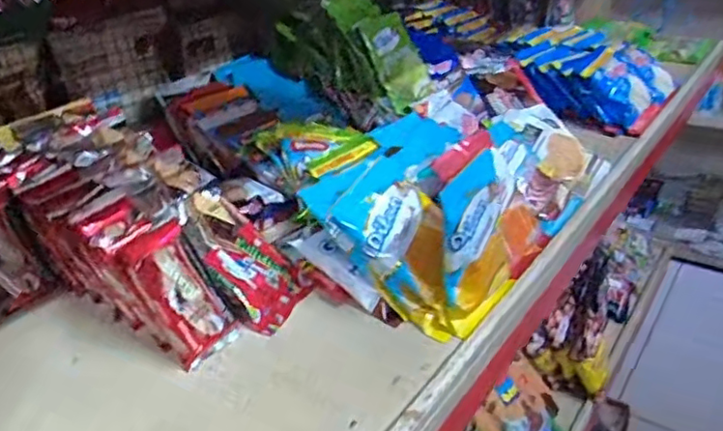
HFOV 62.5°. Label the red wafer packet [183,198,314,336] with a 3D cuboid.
[{"bbox_3d":[-0.083,0.035,0.417,0.094,0.009,0.065,46,41,-4],"label":"red wafer packet"}]

